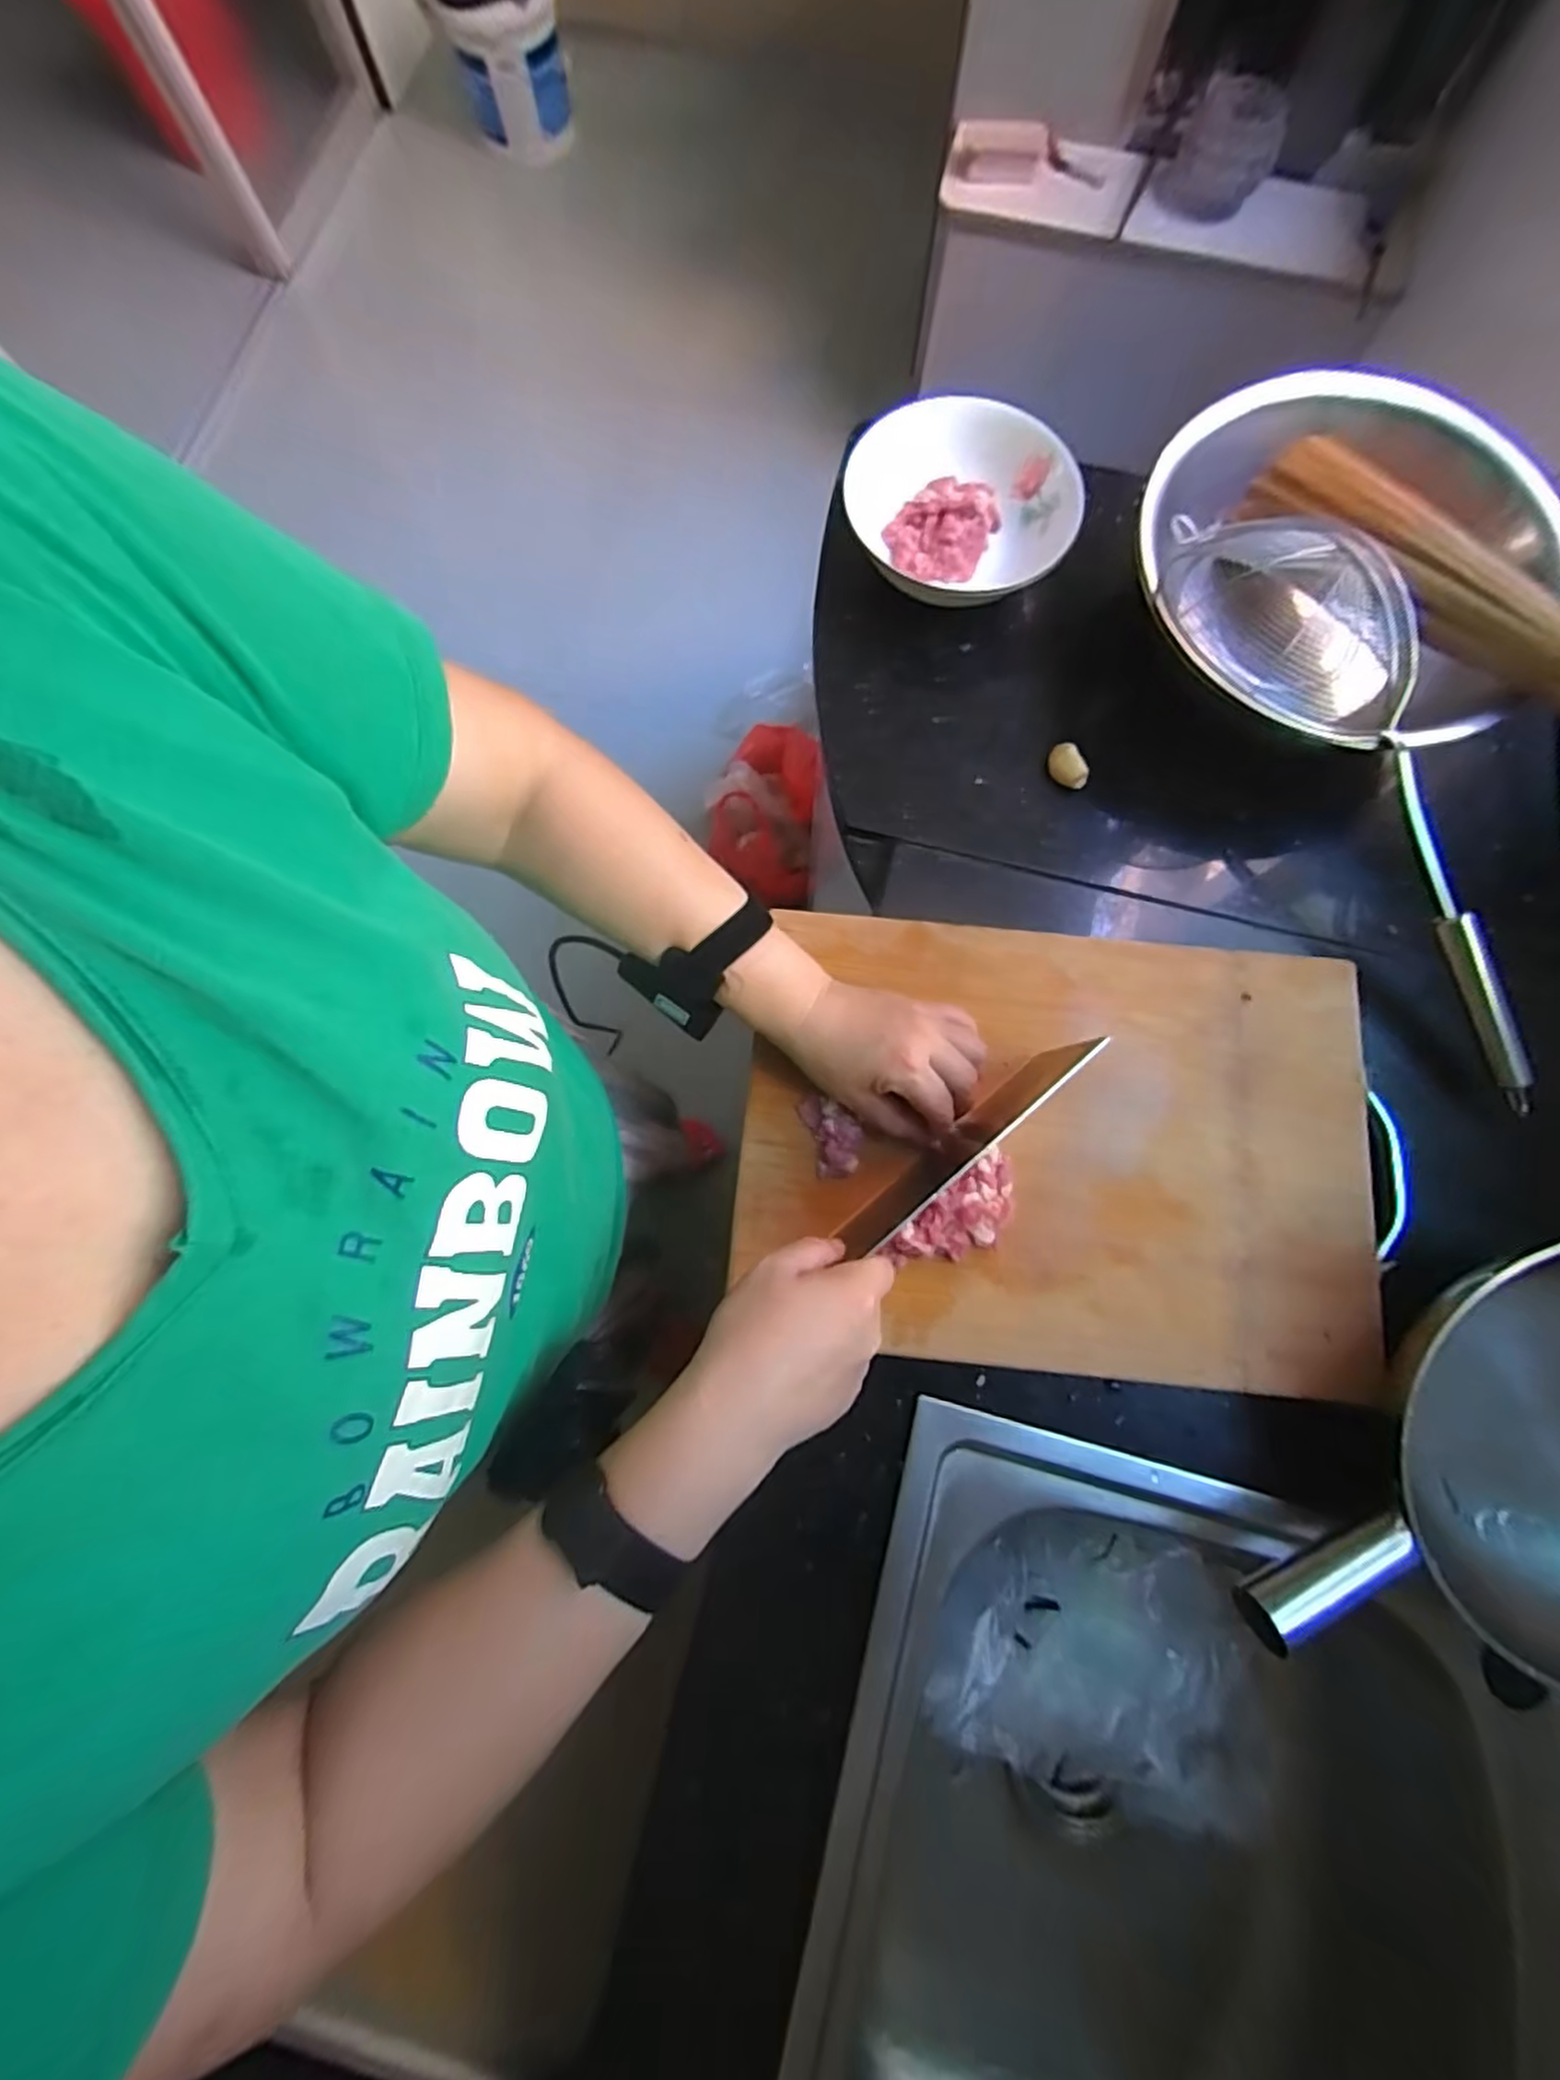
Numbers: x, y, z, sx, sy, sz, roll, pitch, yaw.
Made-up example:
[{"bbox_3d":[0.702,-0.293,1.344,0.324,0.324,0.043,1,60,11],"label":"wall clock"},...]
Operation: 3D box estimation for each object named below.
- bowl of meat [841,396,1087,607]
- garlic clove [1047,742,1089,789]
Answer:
[{"bbox_3d":[0.136,-0.398,0.551,0.165,0.056,0.160,0,78,1],"label":"bowl of meat"},{"bbox_3d":[0.211,-0.200,0.531,0.017,0.020,0.034,-23,79,-4],"label":"garlic clove"}]

